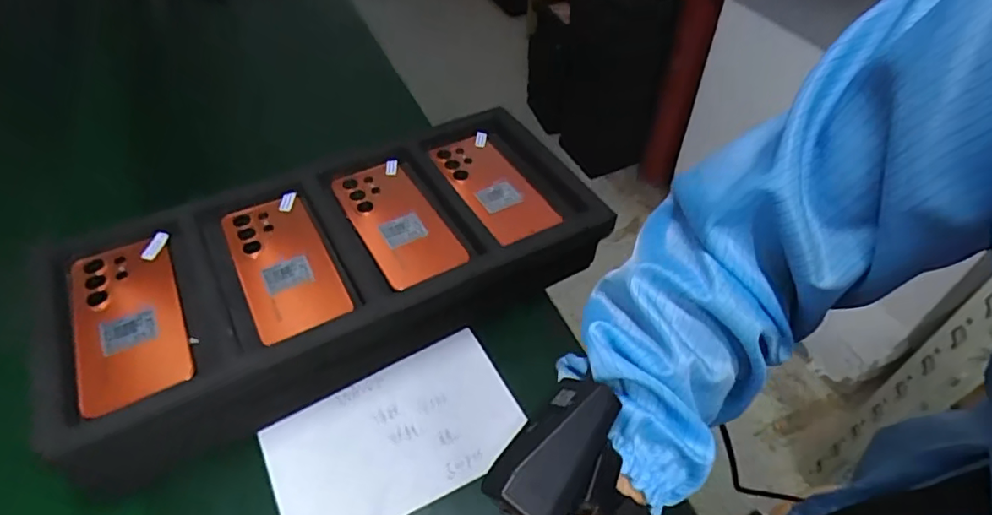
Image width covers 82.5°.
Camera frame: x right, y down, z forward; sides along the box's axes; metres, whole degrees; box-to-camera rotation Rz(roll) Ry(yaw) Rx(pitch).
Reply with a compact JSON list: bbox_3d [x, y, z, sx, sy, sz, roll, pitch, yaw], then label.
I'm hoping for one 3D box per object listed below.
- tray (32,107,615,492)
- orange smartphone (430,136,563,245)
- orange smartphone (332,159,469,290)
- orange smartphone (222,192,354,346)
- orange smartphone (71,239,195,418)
[{"bbox_3d":[-0.152,0.005,0.548,0.472,0.088,0.237,-26,53,-22],"label":"tray"},{"bbox_3d":[-0.002,-0.076,0.592,0.073,0.013,0.163,-23,52,-20],"label":"orange smartphone"},{"bbox_3d":[-0.096,-0.038,0.553,0.078,0.012,0.175,-25,53,-21],"label":"orange smartphone"},{"bbox_3d":[-0.192,0.002,0.509,0.076,0.006,0.162,-22,52,-19],"label":"orange smartphone"},{"bbox_3d":[-0.300,0.050,0.461,0.075,0.012,0.159,-22,52,-19],"label":"orange smartphone"}]

